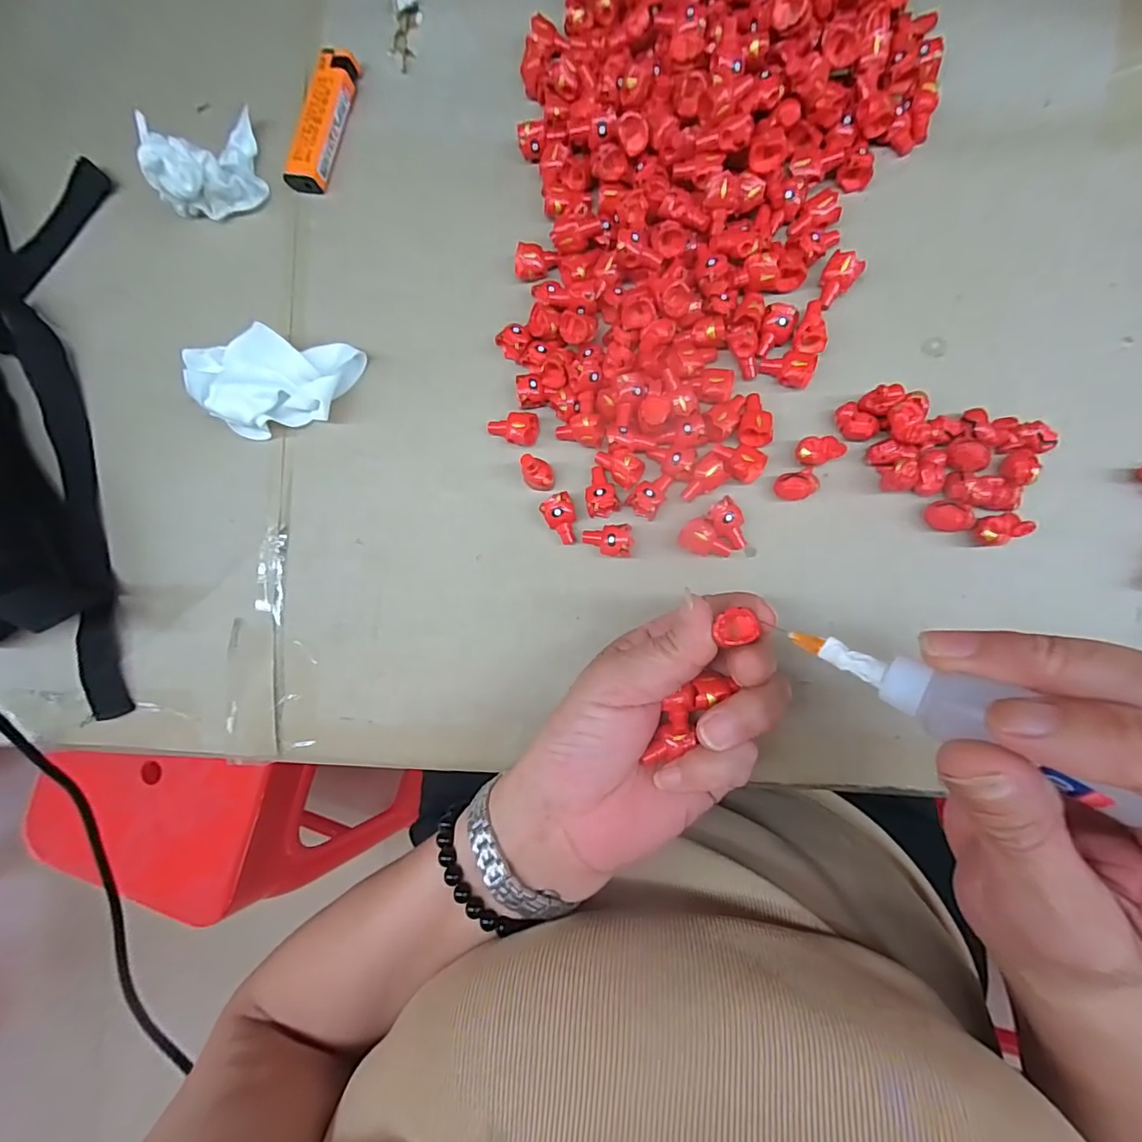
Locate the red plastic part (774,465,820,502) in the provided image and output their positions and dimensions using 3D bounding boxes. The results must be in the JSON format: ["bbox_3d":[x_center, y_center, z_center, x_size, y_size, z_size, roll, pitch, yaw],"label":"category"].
[{"bbox_3d":[0.111,-0.042,0.258,0.020,0.013,0.014,-18,84,6],"label":"red plastic part"}]

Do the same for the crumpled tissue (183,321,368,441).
[{"bbox_3d":[-0.162,-0.104,0.287,0.091,0.031,0.049,-9,85,7],"label":"crumpled tissue"}]

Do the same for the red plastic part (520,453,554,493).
[{"bbox_3d":[-0.017,-0.050,0.267,0.013,0.024,0.014,-1,86,8],"label":"red plastic part"}]

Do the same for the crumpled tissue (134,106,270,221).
[{"bbox_3d":[-0.215,-0.241,0.303,0.054,0.040,0.053,-14,84,7],"label":"crumpled tissue"}]

